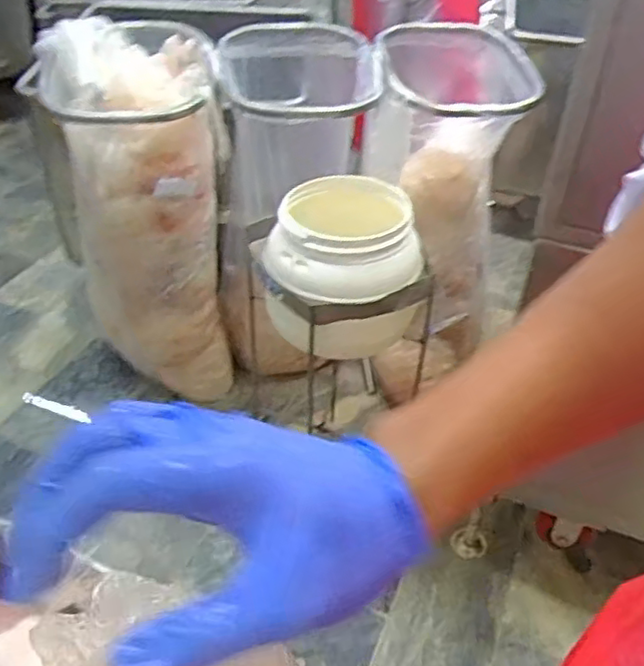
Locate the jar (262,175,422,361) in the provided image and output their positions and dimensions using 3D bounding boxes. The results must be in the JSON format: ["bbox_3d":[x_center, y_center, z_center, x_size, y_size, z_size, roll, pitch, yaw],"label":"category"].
[{"bbox_3d":[0.032,-0.119,1.150,0.254,0.220,0.248,1,39,-1],"label":"jar"}]

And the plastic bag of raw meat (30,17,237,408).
[{"bbox_3d":[-0.365,-0.189,1.452,0.293,0.813,0.286,-8,40,-12],"label":"plastic bag of raw meat"}]

